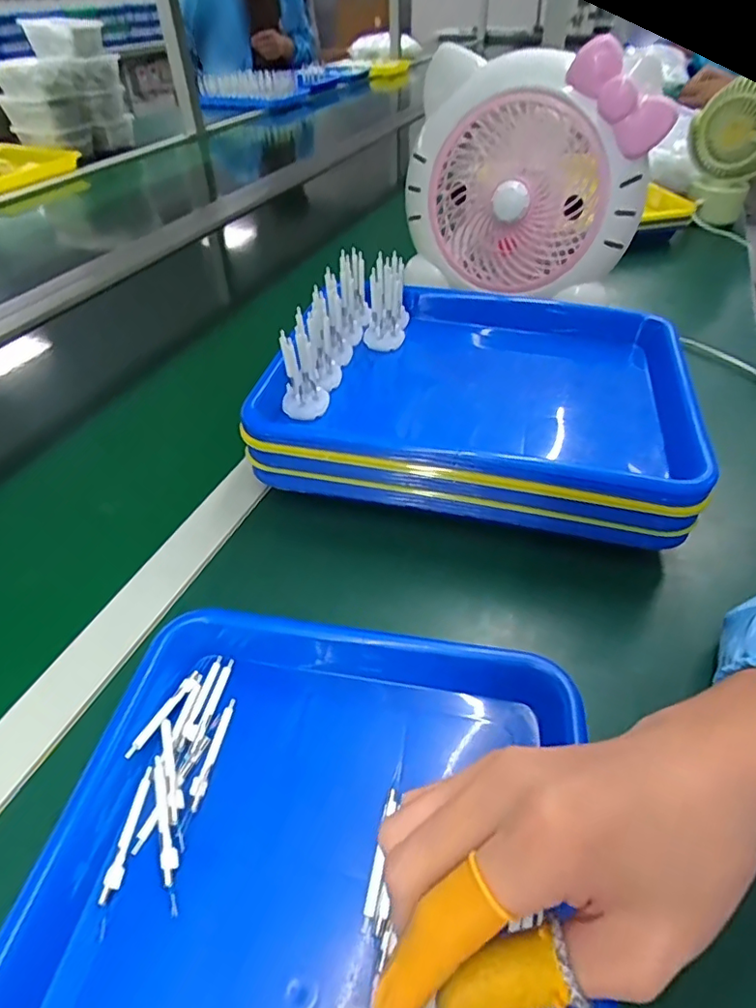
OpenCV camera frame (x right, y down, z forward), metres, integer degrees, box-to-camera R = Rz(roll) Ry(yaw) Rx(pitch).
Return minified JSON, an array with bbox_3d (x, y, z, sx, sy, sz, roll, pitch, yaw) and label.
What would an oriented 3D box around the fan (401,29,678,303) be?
[{"bbox_3d":[0.149,-0.329,0.571,0.238,0.199,0.094,18,47,18],"label":"fan"}]

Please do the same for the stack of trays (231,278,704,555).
[{"bbox_3d":[0.080,-0.083,0.476,0.319,0.087,0.233,9,45,10],"label":"stack of trays"}]

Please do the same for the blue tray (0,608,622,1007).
[{"bbox_3d":[-0.033,0.201,0.234,0.253,0.054,0.319,5,45,6],"label":"blue tray"}]

